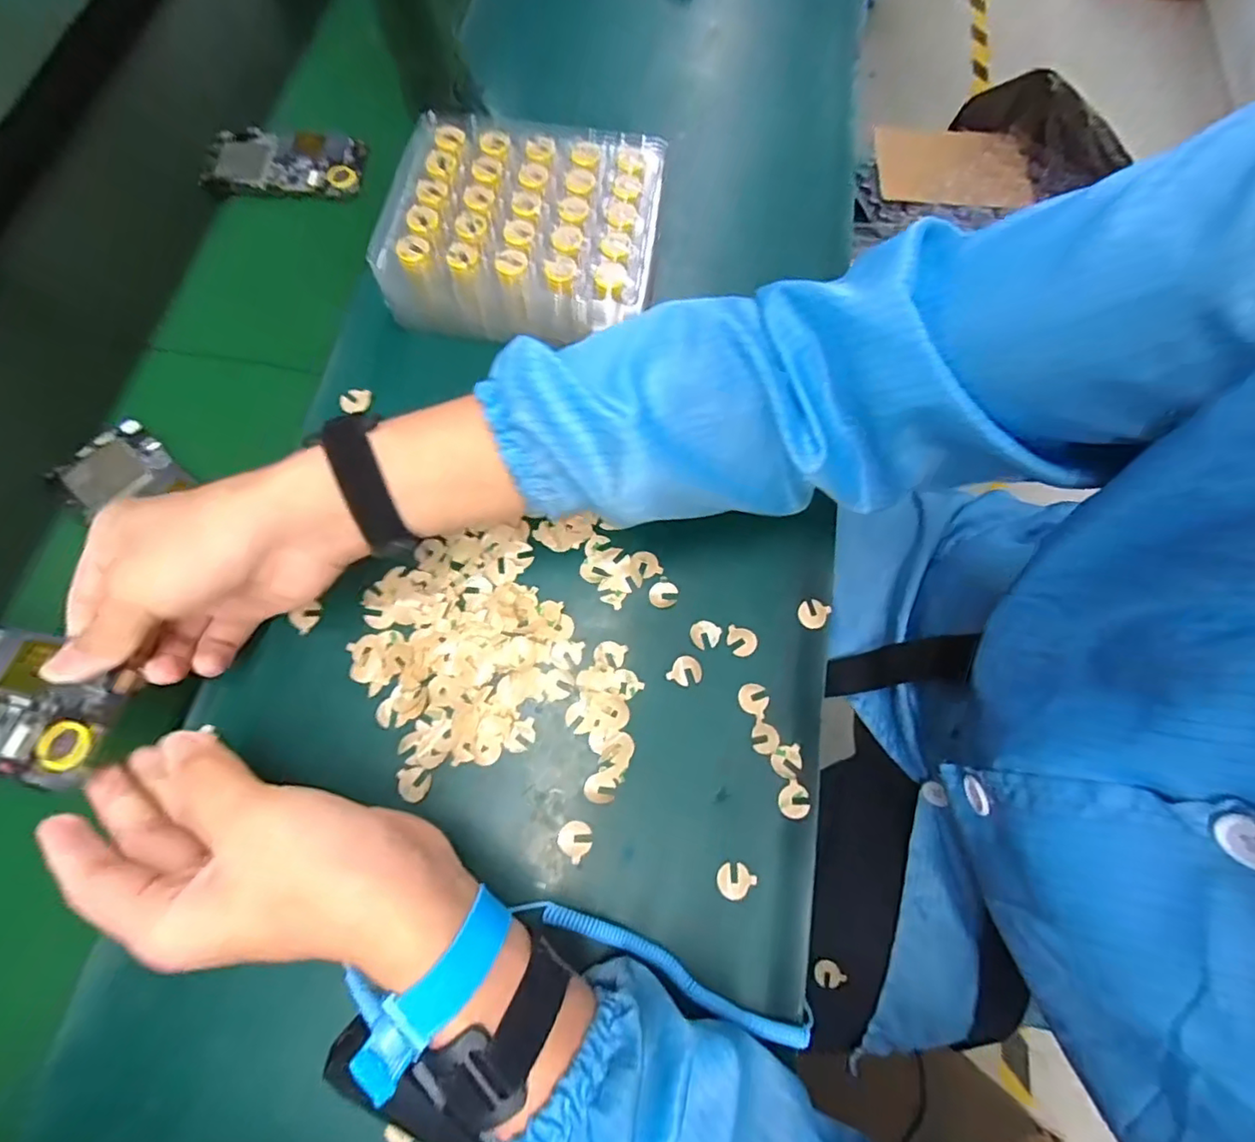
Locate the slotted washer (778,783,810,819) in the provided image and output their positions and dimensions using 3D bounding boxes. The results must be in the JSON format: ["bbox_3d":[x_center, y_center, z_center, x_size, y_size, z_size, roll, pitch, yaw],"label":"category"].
[{"bbox_3d":[0.094,0.128,0.333,0.017,0.004,0.018,16,66,6],"label":"slotted washer"}]

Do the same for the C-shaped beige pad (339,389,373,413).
[{"bbox_3d":[-0.184,-0.115,0.402,0.019,0.004,0.017,5,82,-24],"label":"C-shaped beige pad"}]

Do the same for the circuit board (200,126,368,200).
[{"bbox_3d":[-0.281,-0.335,0.487,0.120,0.014,0.063,1,71,0],"label":"circuit board"}]

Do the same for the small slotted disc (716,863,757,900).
[{"bbox_3d":[0.058,0.166,0.319,0.019,0.004,0.017,-33,70,-18],"label":"small slotted disc"}]

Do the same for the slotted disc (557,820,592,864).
[{"bbox_3d":[-0.028,0.145,0.322,0.019,0.004,0.018,-1,68,2],"label":"slotted disc"}]

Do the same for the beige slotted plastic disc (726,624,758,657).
[{"bbox_3d":[0.069,0.043,0.360,0.018,0.004,0.017,-1,68,2],"label":"beige slotted plastic disc"}]

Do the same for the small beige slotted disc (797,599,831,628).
[{"bbox_3d":[0.115,0.026,0.366,0.017,0.004,0.020,36,74,12],"label":"small beige slotted disc"}]

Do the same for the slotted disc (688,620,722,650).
[{"bbox_3d":[0.047,0.039,0.361,0.018,0.004,0.018,-1,72,3],"label":"slotted disc"}]

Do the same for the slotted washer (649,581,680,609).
[{"bbox_3d":[0.022,0.014,0.367,0.017,0.004,0.017,6,71,2],"label":"slotted washer"}]

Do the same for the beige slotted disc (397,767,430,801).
[{"bbox_3d":[-0.118,0.117,0.326,0.017,0.004,0.018,0,71,0],"label":"beige slotted disc"}]

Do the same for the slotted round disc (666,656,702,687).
[{"bbox_3d":[0.035,0.059,0.352,0.018,0.004,0.018,0,71,0],"label":"slotted round disc"}]

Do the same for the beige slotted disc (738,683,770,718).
[{"bbox_3d":[0.075,0.075,0.349,0.018,0.004,0.017,0,71,0],"label":"beige slotted disc"}]

